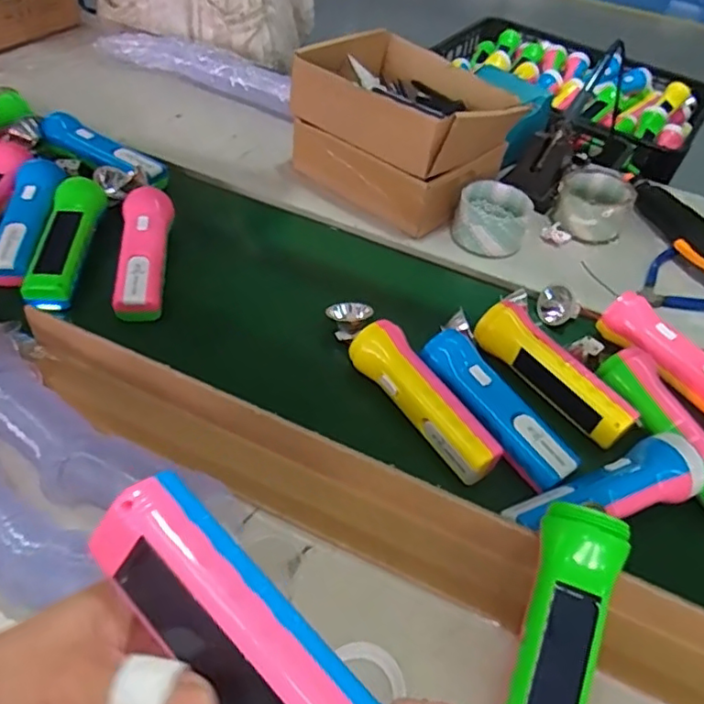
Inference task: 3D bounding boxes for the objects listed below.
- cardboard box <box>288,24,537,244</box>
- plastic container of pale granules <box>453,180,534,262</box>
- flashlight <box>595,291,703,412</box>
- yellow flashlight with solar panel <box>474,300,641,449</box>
[{"bbox_3d":[0.061,-0.269,0.732,0.221,0.149,0.184,38,56,26],"label":"cardboard box"},{"bbox_3d":[0.162,-0.154,0.698,0.079,0.052,0.085,15,49,9],"label":"plastic container of pale granules"},{"bbox_3d":[0.308,0.009,0.567,0.041,0.046,0.160,-29,58,-28],"label":"flashlight"},{"bbox_3d":[0.180,0.019,0.540,0.038,0.045,0.153,-29,58,-28],"label":"yellow flashlight with solar panel"}]

